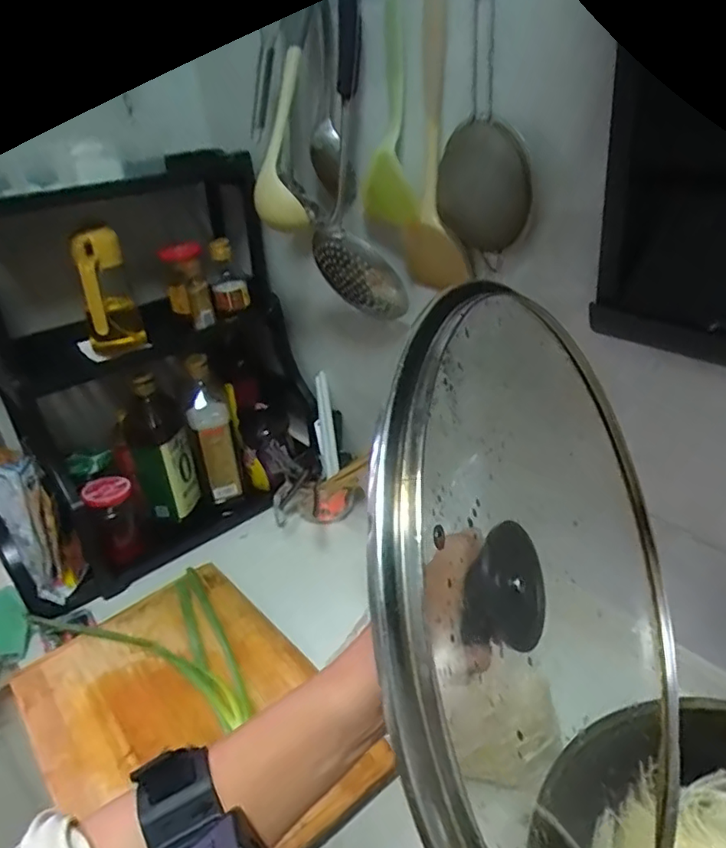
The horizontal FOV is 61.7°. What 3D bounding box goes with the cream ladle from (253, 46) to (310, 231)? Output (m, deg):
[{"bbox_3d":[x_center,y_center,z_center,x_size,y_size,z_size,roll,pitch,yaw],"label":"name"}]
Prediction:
[{"bbox_3d":[-0.099,-0.343,0.744,0.057,0.201,0.072,2,-6,12],"label":"cream ladle"}]

